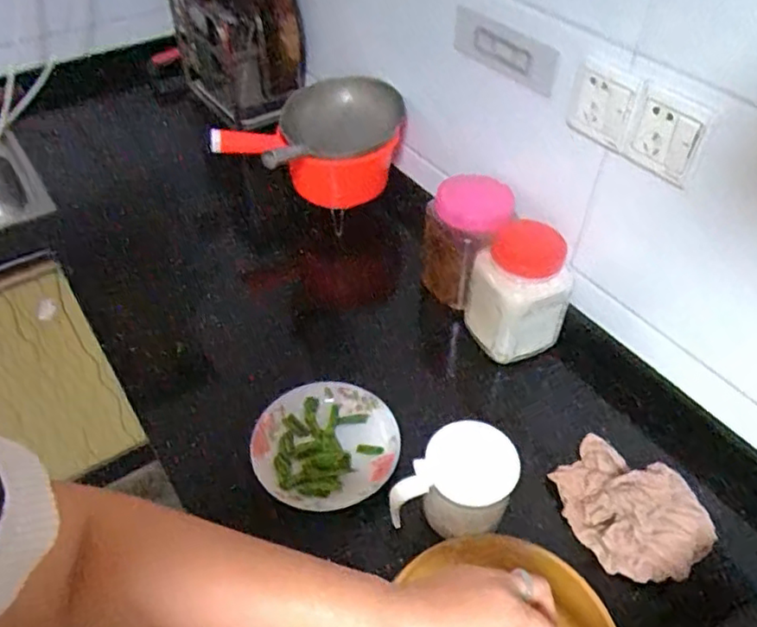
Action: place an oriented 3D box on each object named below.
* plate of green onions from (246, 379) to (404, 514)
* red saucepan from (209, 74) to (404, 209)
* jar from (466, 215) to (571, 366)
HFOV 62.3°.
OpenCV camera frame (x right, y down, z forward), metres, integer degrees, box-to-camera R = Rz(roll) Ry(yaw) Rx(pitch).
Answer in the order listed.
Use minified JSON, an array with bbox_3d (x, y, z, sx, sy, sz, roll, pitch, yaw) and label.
[{"bbox_3d":[-0.064,0.162,0.771,0.175,0.026,0.169,0,46,0],"label":"plate of green onions"},{"bbox_3d":[-0.113,-0.283,1.103,0.330,0.161,0.207,-16,48,-16],"label":"red saucepan"},{"bbox_3d":[0.187,-0.031,0.864,0.120,0.178,0.120,0,46,0],"label":"jar"}]

